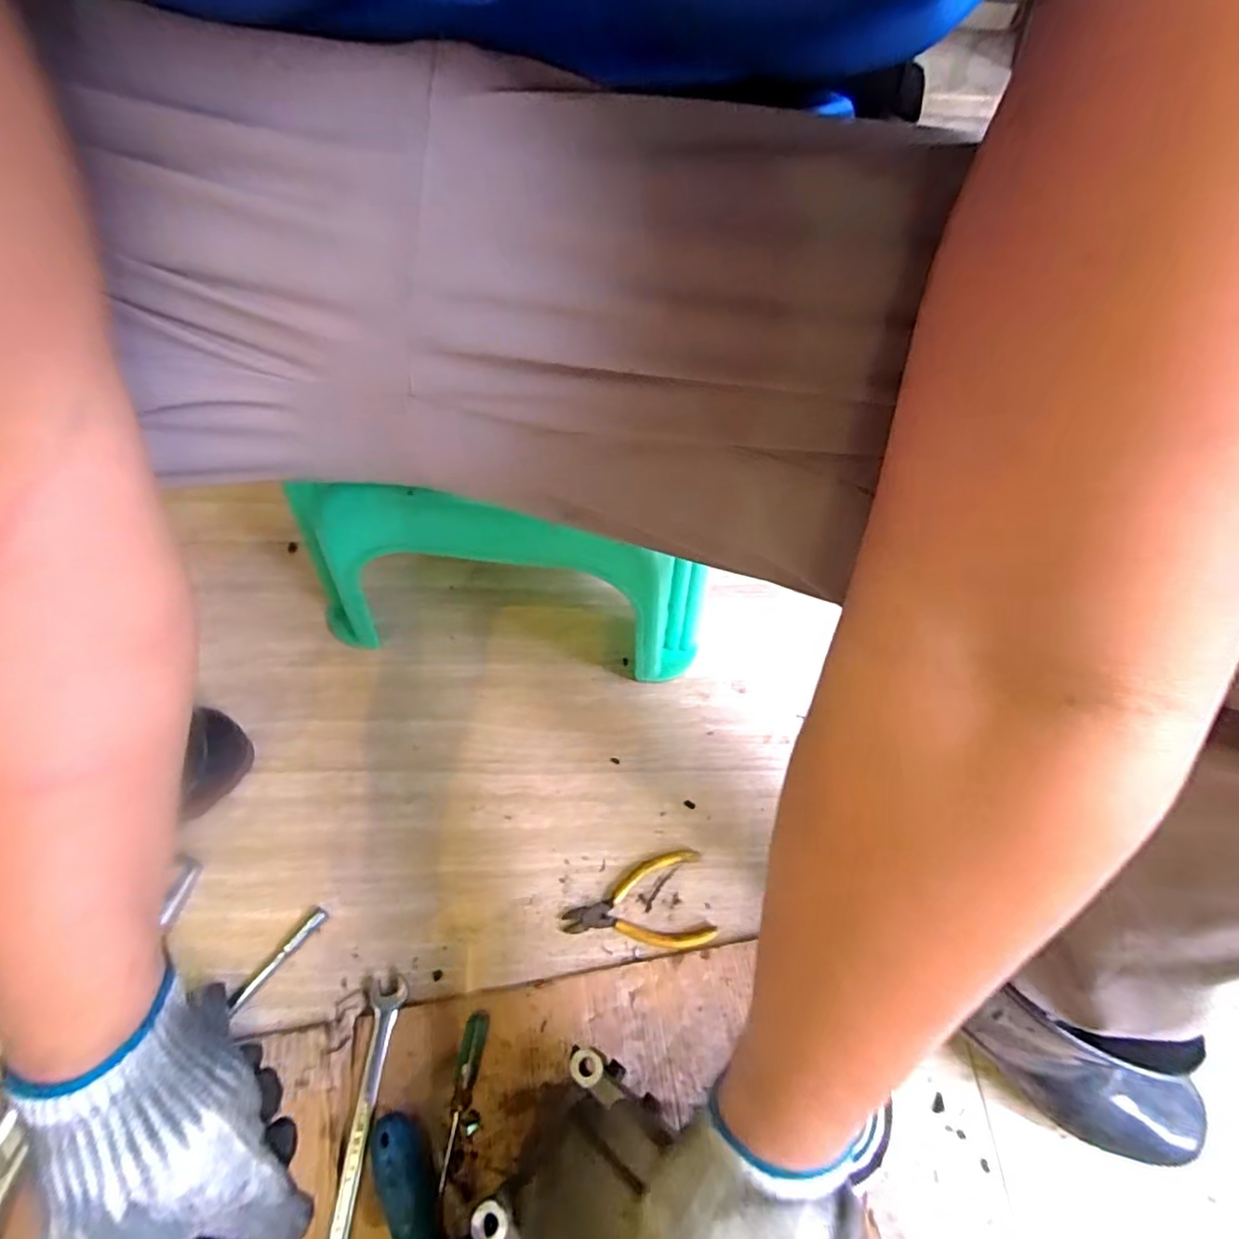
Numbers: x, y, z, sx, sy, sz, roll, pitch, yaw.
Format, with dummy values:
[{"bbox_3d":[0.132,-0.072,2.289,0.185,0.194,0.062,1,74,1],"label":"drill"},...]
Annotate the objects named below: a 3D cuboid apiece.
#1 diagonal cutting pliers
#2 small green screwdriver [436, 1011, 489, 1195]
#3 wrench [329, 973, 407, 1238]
[{"bbox_3d":[0.014,0.226,0.477,0.112,0.009,0.067,-11,58,-12],"label":"diagonal cutting pliers"},{"bbox_3d":[-0.104,0.313,0.403,0.016,0.016,0.093,8,56,1],"label":"small green screwdriver"},{"bbox_3d":[-0.165,0.325,0.391,0.024,0.012,0.168,3,56,-3],"label":"wrench"}]

